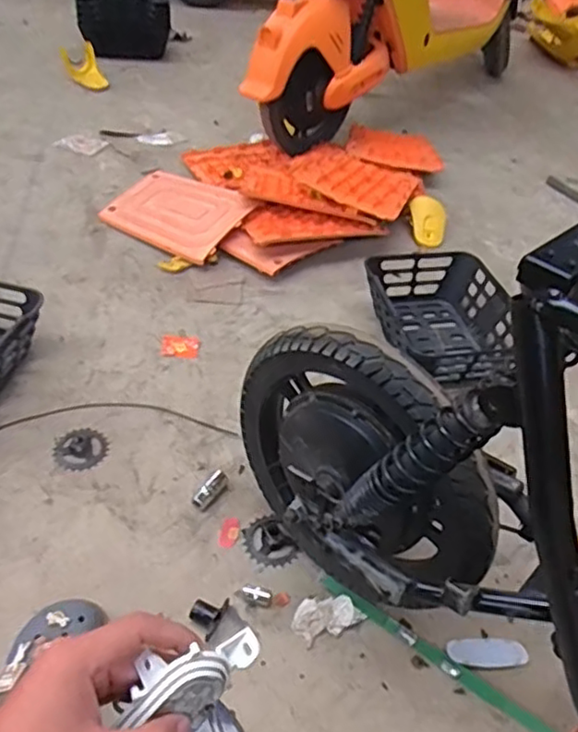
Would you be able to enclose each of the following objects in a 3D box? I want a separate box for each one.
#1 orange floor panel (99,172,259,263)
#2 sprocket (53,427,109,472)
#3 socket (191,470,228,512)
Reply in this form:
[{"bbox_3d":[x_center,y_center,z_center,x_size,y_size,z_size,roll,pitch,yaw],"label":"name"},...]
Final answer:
[{"bbox_3d":[-0.266,-0.379,1.540,0.333,0.027,0.260,24,54,22],"label":"orange floor panel"},{"bbox_3d":[-0.343,0.137,1.052,0.087,0.005,0.086,3,45,-3],"label":"sprocket"},{"bbox_3d":[-0.123,0.194,1.003,0.025,0.019,0.072,24,48,17],"label":"socket"}]

